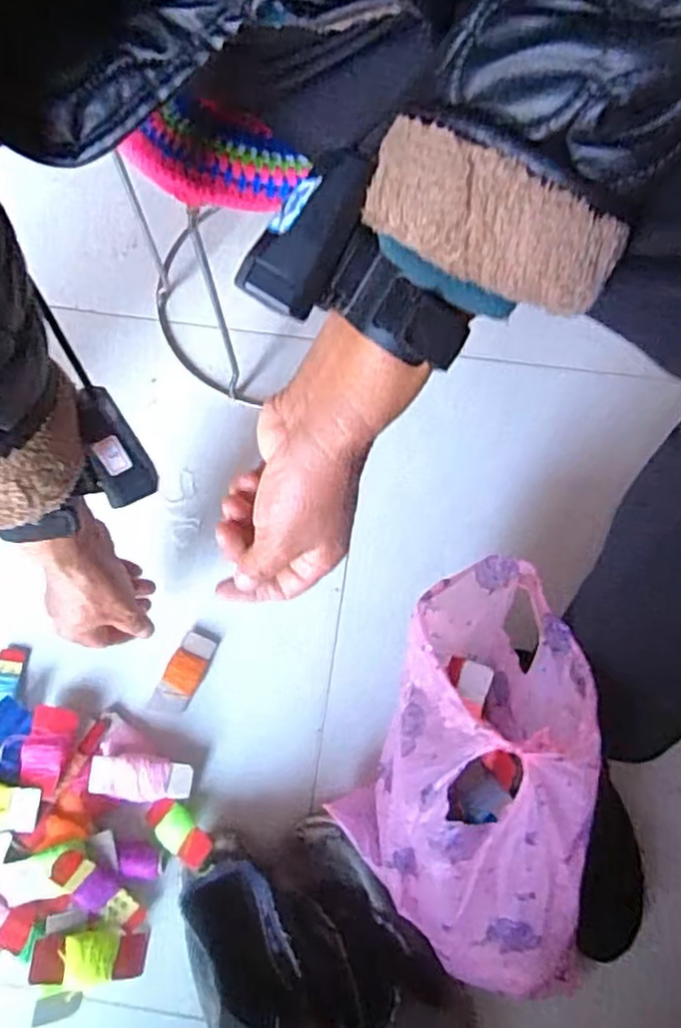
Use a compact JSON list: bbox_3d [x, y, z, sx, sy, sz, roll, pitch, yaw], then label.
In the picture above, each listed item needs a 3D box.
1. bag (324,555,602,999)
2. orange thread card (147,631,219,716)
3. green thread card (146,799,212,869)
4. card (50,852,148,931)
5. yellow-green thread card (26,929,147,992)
[{"bbox_3d":[0.071,0.165,0.422,0.134,0.190,0.269,0,73,-2],"label":"bag"},{"bbox_3d":[-0.135,0.138,0.568,0.031,0.008,0.071,23,74,5],"label":"orange thread card"},{"bbox_3d":[-0.128,0.250,0.520,0.064,0.006,0.028,26,72,34],"label":"green thread card"},{"bbox_3d":[-0.180,0.286,0.498,0.025,0.011,0.084,-45,106,-14],"label":"card"},{"bbox_3d":[-0.184,0.329,0.487,0.081,0.012,0.035,15,71,-27],"label":"yellow-green thread card"}]

